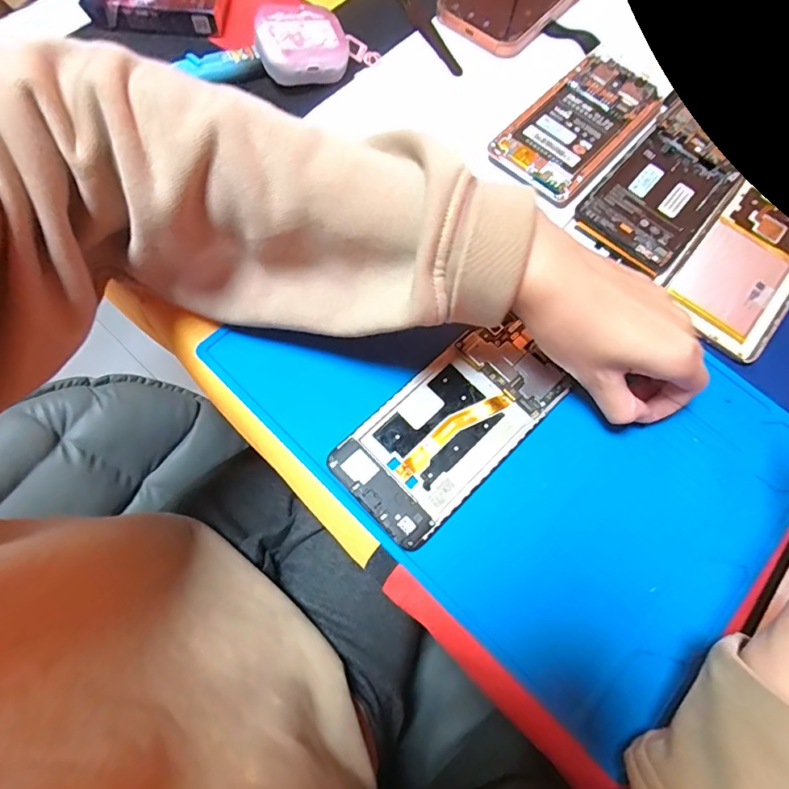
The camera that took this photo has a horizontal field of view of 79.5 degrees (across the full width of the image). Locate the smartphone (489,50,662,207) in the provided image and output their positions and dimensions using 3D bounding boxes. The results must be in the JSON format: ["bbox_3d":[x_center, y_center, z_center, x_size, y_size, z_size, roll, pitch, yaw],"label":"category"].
[{"bbox_3d":[0.139,-0.202,0.354,0.071,0.005,0.138,42,75,11],"label":"smartphone"}]

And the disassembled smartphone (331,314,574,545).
[{"bbox_3d":[0.035,0.016,0.278,0.140,0.007,0.069,-42,78,-14],"label":"disassembled smartphone"}]

